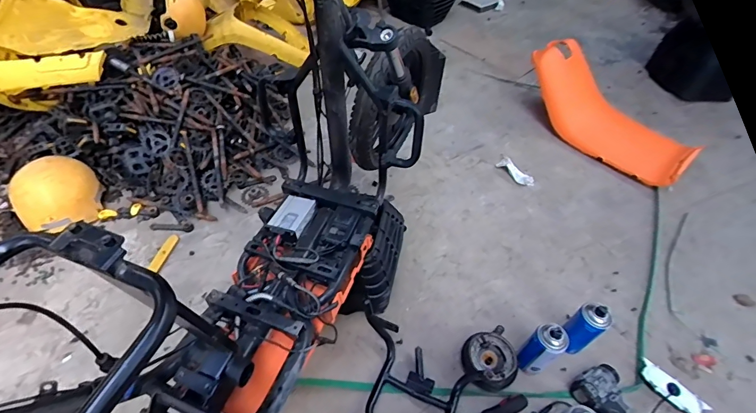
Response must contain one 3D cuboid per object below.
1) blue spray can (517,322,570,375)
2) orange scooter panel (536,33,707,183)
[{"bbox_3d":[0.365,0.320,0.852,0.053,0.157,0.064,-26,56,-24],"label":"blue spray can"},{"bbox_3d":[0.861,-0.362,1.491,0.293,0.162,0.685,-29,72,-25],"label":"orange scooter panel"}]

